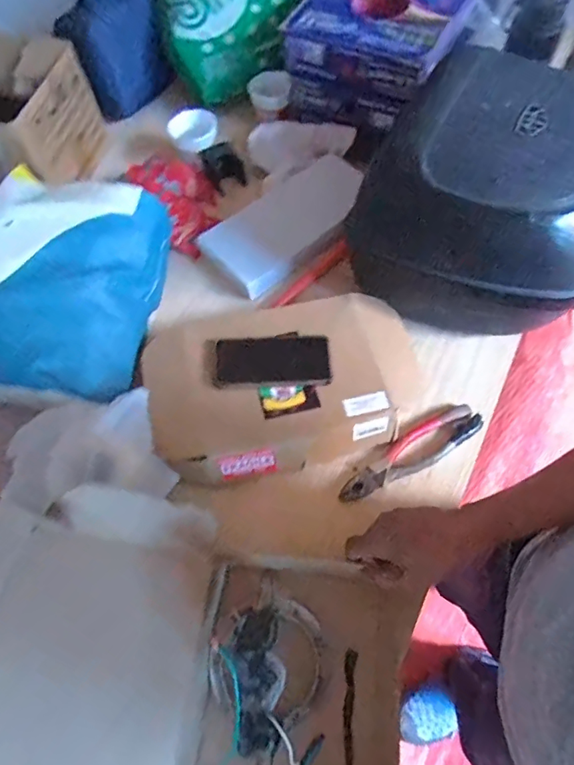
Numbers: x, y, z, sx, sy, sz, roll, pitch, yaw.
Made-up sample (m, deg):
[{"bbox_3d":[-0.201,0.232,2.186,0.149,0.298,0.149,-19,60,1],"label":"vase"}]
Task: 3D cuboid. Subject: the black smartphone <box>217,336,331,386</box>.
[{"bbox_3d":[-0.018,-0.029,0.676,0.153,0.004,0.068,-2,77,-5],"label":"black smartphone"}]

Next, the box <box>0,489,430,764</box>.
[{"bbox_3d":[-0.093,0.302,0.516,0.430,0.197,0.294,7,63,7],"label":"box"}]

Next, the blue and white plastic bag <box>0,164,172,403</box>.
[{"bbox_3d":[-0.378,-0.147,0.686,0.344,0.145,0.330,4,62,6],"label":"blue and white plastic bag"}]

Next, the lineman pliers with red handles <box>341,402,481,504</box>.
[{"bbox_3d":[0.175,0.099,0.686,0.230,0.014,0.052,-29,64,-12],"label":"lineman pliers with red handles"}]

